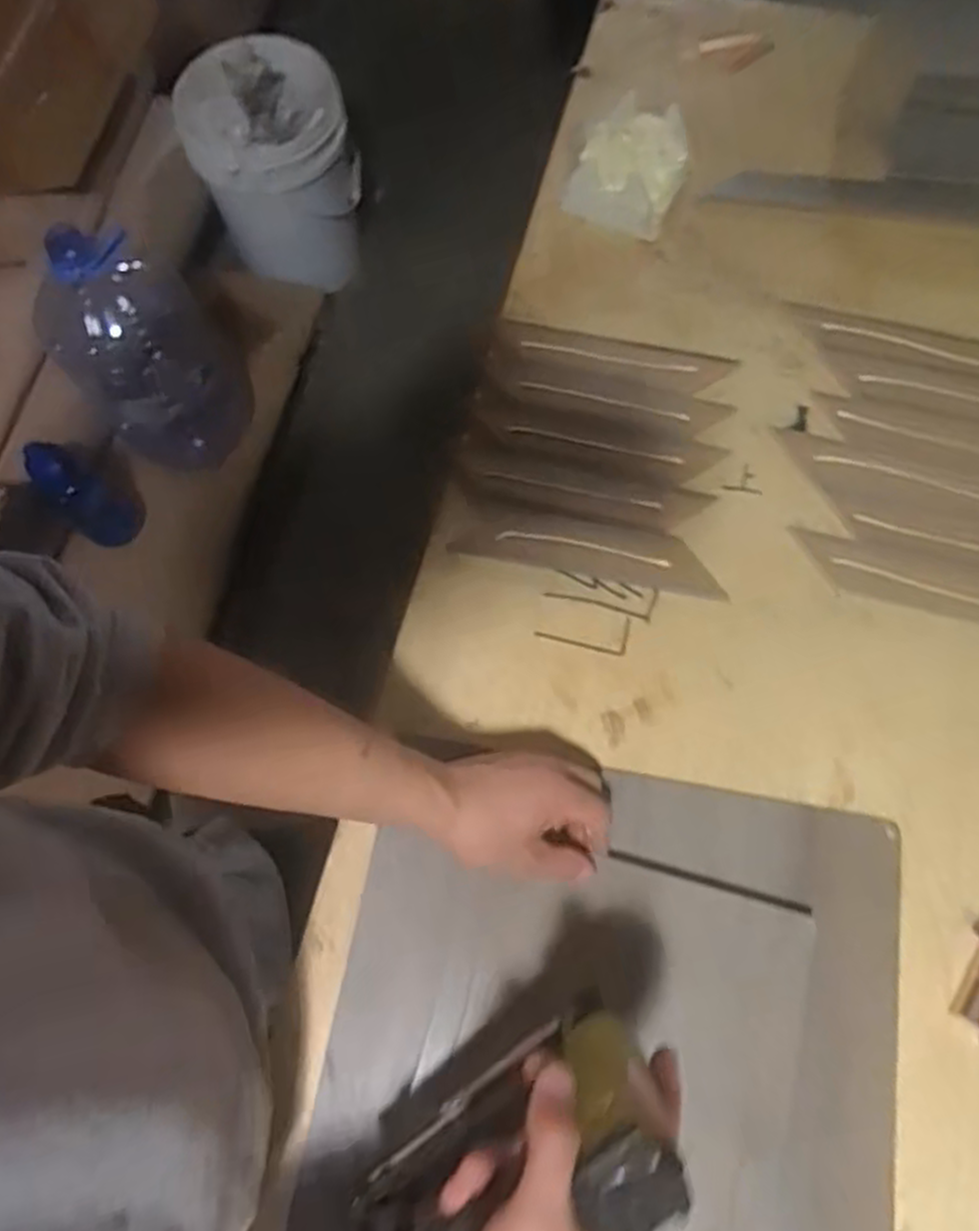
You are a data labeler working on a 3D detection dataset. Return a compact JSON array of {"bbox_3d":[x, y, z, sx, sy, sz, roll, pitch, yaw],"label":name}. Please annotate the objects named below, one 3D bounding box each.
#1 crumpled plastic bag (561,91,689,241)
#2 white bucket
[{"bbox_3d":[0.128,-0.416,0.732,0.102,0.042,0.109,21,73,8],"label":"crumpled plastic bag"},{"bbox_3d":[-0.411,-0.860,1.547,0.280,0.389,0.258,-1,71,2],"label":"white bucket"}]

